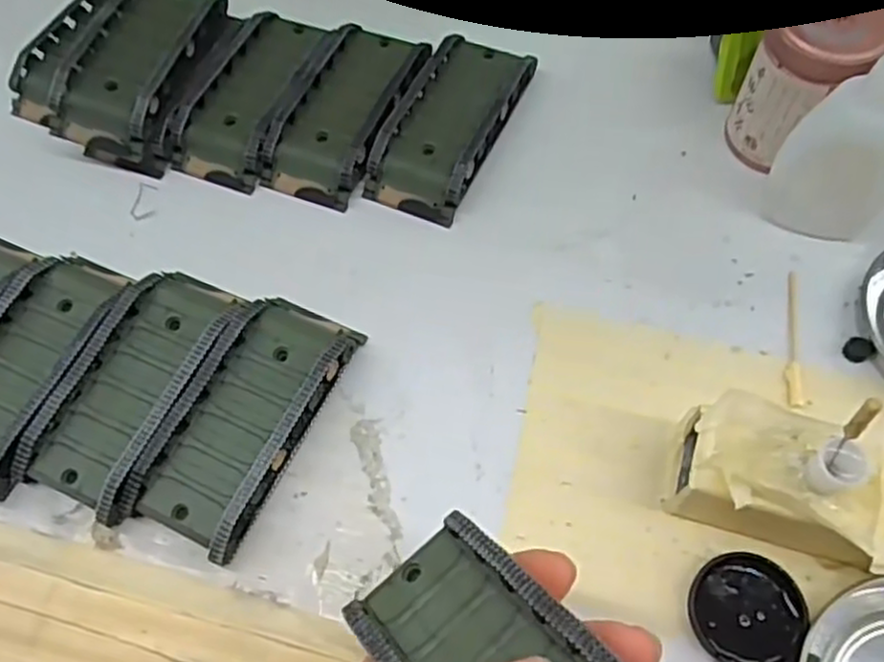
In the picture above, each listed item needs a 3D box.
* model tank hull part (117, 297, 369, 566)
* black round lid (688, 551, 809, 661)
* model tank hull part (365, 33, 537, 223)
[{"bbox_3d":[-0.071,0.030,0.274,0.043,0.019,0.096,23,66,13],"label":"model tank hull part"},{"bbox_3d":[0.098,0.090,0.240,0.034,0.006,0.034,-1,63,2],"label":"black round lid"},{"bbox_3d":[0.004,-0.094,0.336,0.045,0.020,0.094,22,66,13],"label":"model tank hull part"}]

